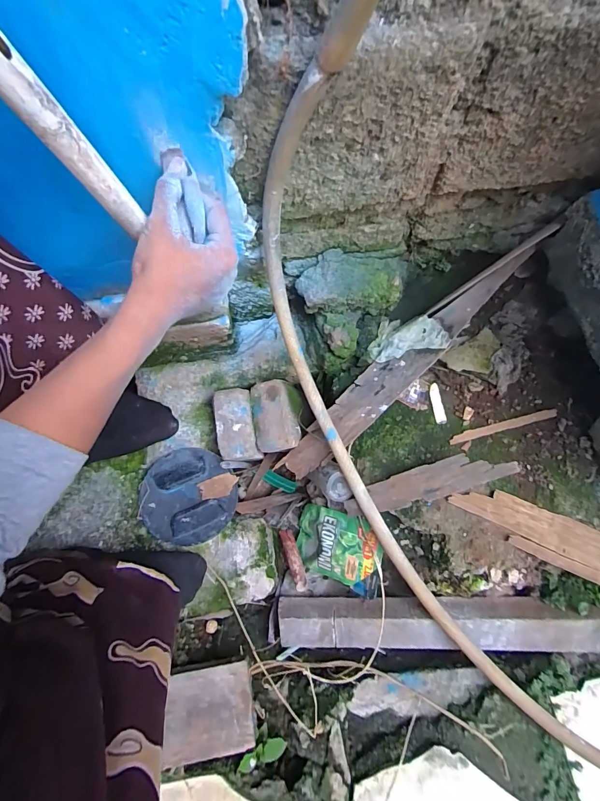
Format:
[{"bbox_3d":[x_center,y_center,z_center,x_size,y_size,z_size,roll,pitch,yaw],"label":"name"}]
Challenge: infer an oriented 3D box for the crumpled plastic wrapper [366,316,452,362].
[{"bbox_3d":[0.158,-0.096,0.561,0.112,0.023,0.060,-10,79,12],"label":"crumpled plastic wrapper"}]

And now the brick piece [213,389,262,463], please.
[{"bbox_3d":[-0.099,0.040,0.585,0.058,0.037,0.112,-13,79,-3],"label":"brick piece"}]

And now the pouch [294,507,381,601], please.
[{"bbox_3d":[0.055,0.227,0.585,0.149,0.029,0.107,1,76,39],"label":"pouch"}]

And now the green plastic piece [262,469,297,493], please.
[{"bbox_3d":[-0.036,0.149,0.695,0.062,0.014,0.021,24,80,4],"label":"green plastic piece"}]

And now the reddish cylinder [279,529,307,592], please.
[{"bbox_3d":[-0.011,0.251,0.607,0.022,0.027,0.100,-22,38,-5],"label":"reddish cylinder"}]

